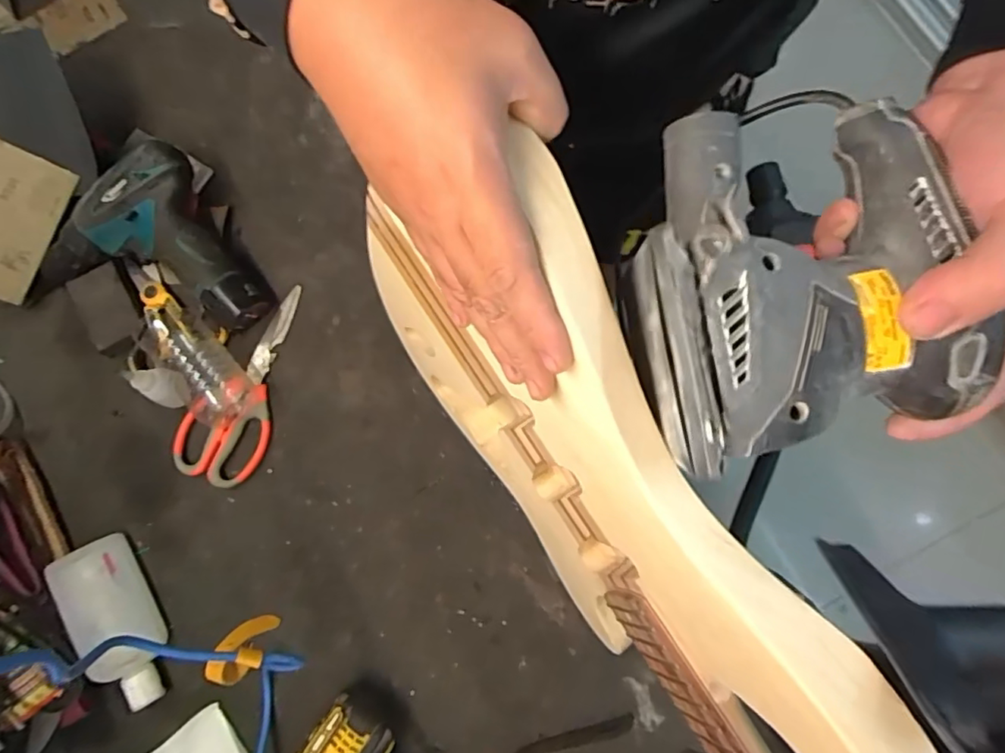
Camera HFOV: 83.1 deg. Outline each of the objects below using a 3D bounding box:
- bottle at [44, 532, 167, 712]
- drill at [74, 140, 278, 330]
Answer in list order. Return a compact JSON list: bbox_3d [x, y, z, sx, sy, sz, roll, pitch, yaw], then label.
[{"bbox_3d":[-0.336,0.211,0.491,0.061,0.035,0.149,-35,79,-7],"label":"bottle"},{"bbox_3d":[-0.306,-0.139,0.548,0.195,0.080,0.111,31,79,7],"label":"drill"}]

